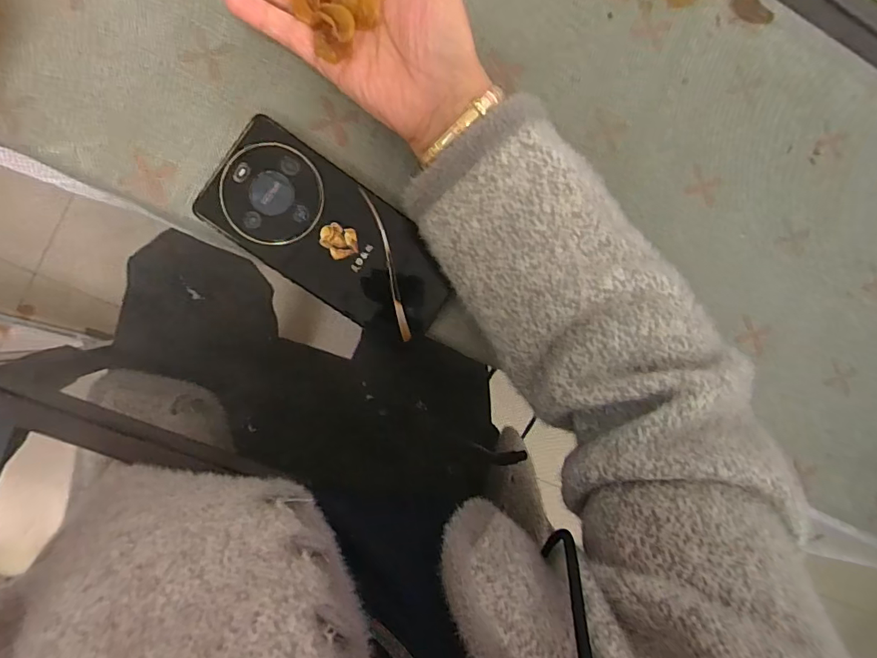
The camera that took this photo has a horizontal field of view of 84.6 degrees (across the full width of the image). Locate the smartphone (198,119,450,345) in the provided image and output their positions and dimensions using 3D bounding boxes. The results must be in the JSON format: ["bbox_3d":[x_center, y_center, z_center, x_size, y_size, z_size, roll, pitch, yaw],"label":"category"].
[{"bbox_3d":[-0.067,-0.061,0.311,0.156,0.014,0.078,37,86,-9],"label":"smartphone"}]

